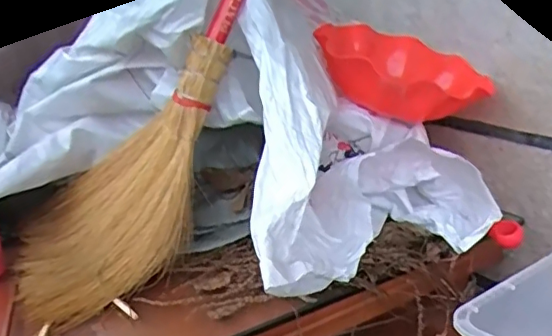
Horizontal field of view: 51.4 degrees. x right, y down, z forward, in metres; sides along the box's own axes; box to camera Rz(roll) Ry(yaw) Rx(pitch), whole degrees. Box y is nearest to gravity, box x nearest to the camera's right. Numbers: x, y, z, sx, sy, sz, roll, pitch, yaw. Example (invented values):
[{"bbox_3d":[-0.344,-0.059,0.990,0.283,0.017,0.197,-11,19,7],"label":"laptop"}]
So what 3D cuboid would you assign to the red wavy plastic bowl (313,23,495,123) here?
[{"bbox_3d":[0.160,-0.122,0.757,0.234,0.076,0.216,30,29,25],"label":"red wavy plastic bowl"}]

